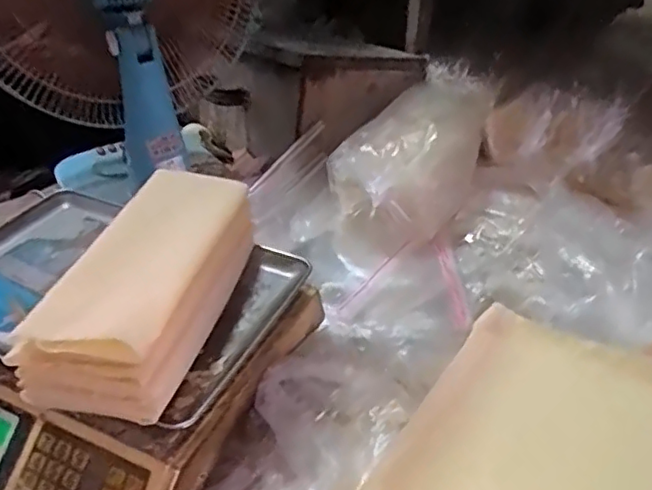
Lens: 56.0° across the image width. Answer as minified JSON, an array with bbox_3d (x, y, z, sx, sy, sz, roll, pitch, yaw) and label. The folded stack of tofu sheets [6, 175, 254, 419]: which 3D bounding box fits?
[{"bbox_3d":[-0.150,0.029,0.543,0.119,0.066,0.251,9,36,12],"label":"folded stack of tofu sheets"}]

